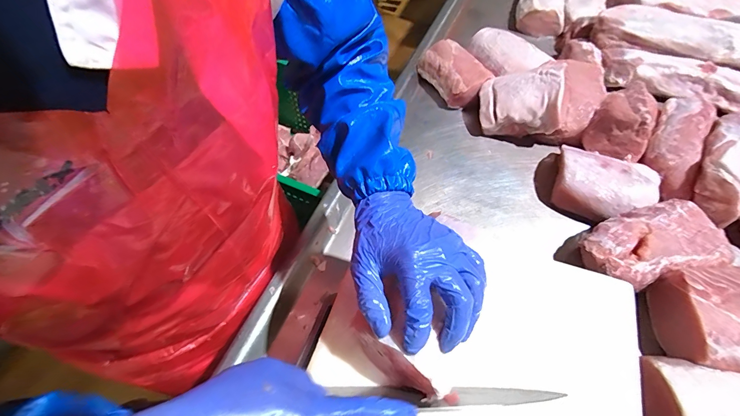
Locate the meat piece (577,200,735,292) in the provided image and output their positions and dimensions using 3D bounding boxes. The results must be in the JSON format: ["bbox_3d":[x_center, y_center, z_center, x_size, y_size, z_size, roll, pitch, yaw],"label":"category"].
[{"bbox_3d":[0.410,0.055,0.513,0.192,0.065,0.107,-11,58,-8],"label":"meat piece"}]

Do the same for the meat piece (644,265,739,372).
[{"bbox_3d":[0.458,0.148,0.459,0.147,0.072,0.145,6,57,3],"label":"meat piece"}]

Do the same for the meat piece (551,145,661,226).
[{"bbox_3d":[0.382,-0.039,0.584,0.154,0.069,0.121,38,64,21],"label":"meat piece"}]

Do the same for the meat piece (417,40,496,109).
[{"bbox_3d":[0.185,-0.291,0.750,0.108,0.068,0.163,-25,61,-16],"label":"meat piece"}]

